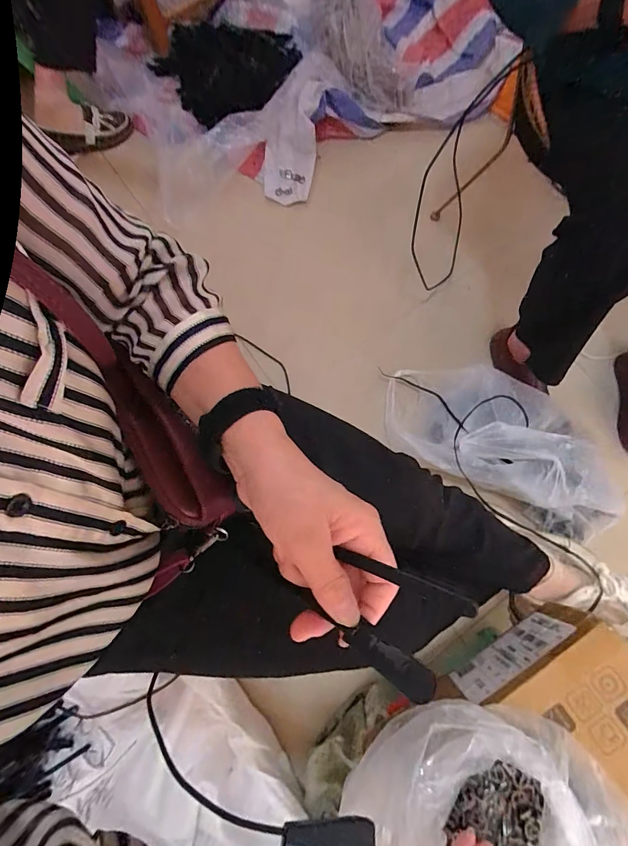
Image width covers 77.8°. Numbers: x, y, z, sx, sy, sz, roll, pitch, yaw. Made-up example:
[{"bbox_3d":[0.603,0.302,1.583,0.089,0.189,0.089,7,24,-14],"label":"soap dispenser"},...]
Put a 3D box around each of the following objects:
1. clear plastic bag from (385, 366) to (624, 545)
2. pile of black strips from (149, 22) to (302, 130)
[{"bbox_3d":[0.373,0.026,0.751,0.467,0.139,0.221,28,77,7],"label":"clear plastic bag"},{"bbox_3d":[-0.218,-0.884,0.970,0.319,0.090,0.211,-24,77,-6],"label":"pile of black strips"}]

